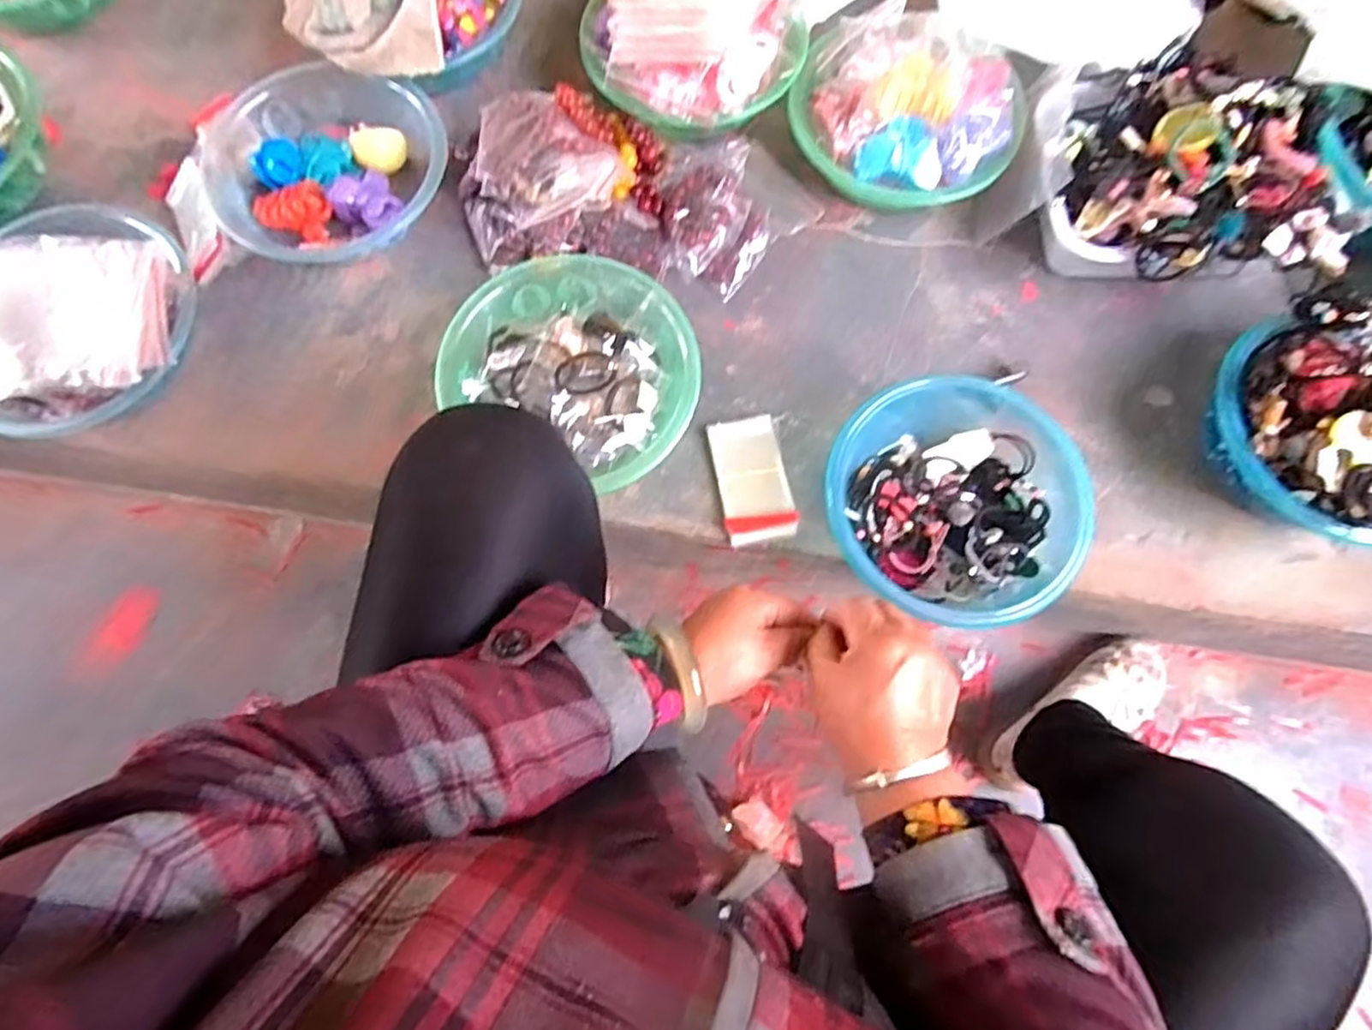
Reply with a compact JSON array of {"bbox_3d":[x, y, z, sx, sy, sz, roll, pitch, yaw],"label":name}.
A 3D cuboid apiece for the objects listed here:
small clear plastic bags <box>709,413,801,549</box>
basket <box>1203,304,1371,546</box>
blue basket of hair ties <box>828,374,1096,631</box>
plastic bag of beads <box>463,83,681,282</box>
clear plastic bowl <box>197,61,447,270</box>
[{"bbox_3d":[0.064,-0.034,0.672,0.068,0.019,0.120,-13,76,-4],"label":"small clear plastic bags"},{"bbox_3d":[0.590,-0.085,0.625,0.197,0.130,0.212,0,74,0],"label":"basket"},{"bbox_3d":[0.241,-0.017,0.631,0.219,0.084,0.206,0,76,0],"label":"blue basket of hair ties"},{"bbox_3d":[-0.127,-0.343,0.693,0.213,0.092,0.186,-6,76,-2],"label":"plastic bag of beads"},{"bbox_3d":[-0.377,-0.362,0.717,0.252,0.086,0.216,-2,76,-1],"label":"clear plastic bowl"}]

